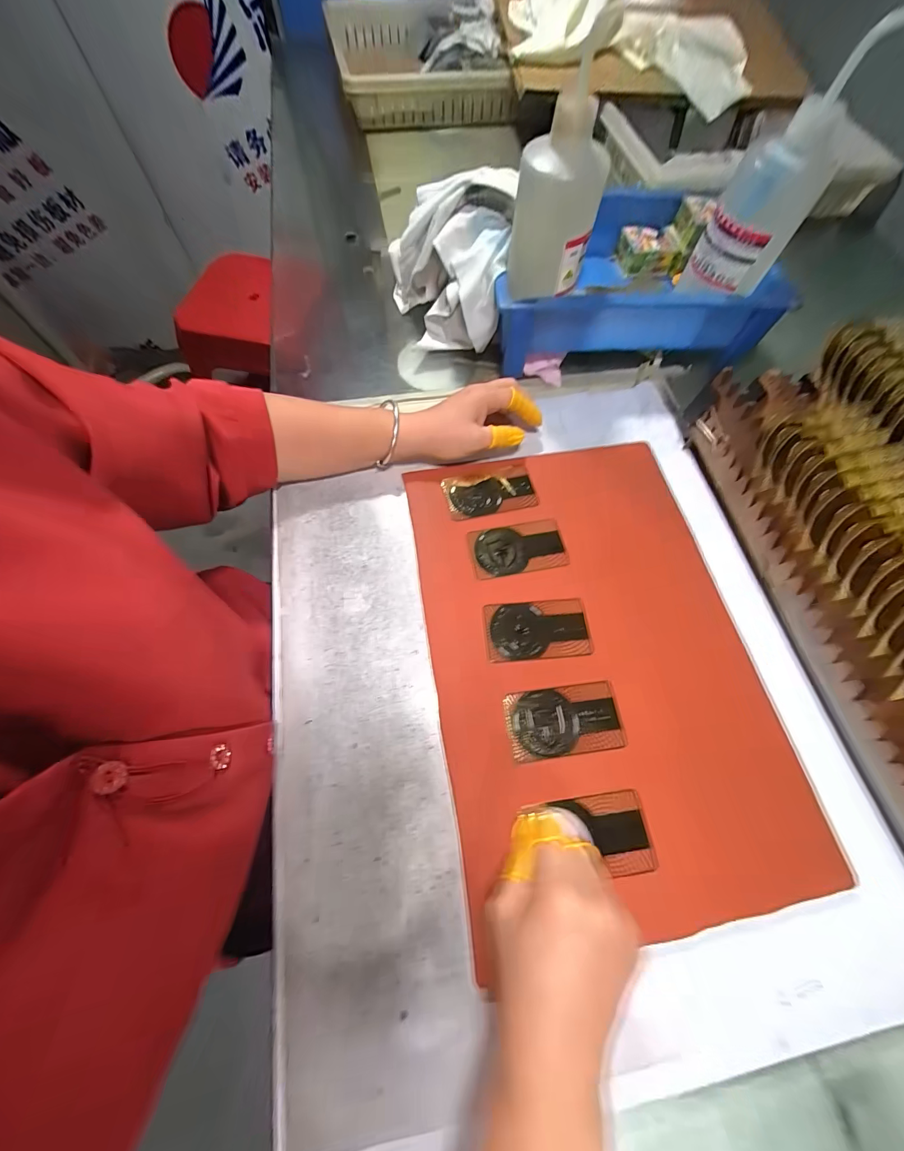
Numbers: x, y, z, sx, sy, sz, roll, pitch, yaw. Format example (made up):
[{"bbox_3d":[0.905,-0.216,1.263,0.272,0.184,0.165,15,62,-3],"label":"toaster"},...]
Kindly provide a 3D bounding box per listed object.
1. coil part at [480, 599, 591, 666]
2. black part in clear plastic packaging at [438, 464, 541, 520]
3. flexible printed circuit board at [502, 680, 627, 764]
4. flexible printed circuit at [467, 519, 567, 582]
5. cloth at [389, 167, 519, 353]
[{"bbox_3d":[0.071,0.045,0.316,0.084,0.004,0.048,-4,67,-4],"label":"coil part"},{"bbox_3d":[0.036,-0.080,0.366,0.085,0.004,0.049,-12,68,-7],"label":"black part in clear plastic packaging"},{"bbox_3d":[0.085,0.110,0.289,0.086,0.006,0.048,-6,67,-4],"label":"flexible printed circuit board"},{"bbox_3d":[0.059,-0.024,0.342,0.084,0.004,0.047,-9,67,-6],"label":"flexible printed circuit"},{"bbox_3d":[-0.005,-0.345,0.424,0.134,0.121,0.172,2,67,-1],"label":"cloth"}]

